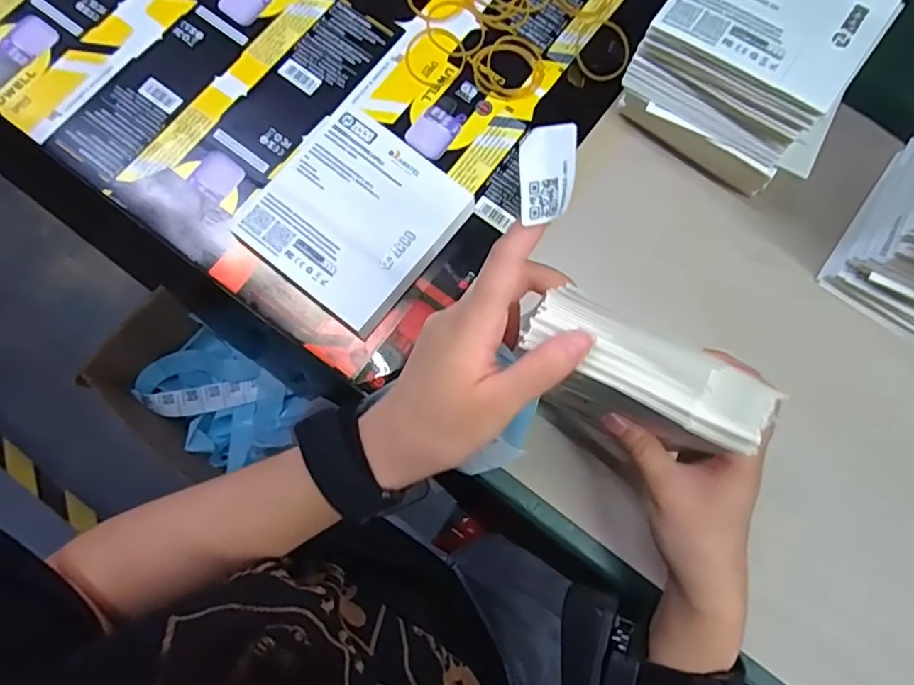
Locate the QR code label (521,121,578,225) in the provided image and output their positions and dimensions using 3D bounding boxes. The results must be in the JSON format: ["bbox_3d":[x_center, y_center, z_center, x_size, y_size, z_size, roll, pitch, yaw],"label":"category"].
[{"bbox_3d":[0.039,-0.071,0.234,0.029,0.004,0.038,-17,117,-26],"label":"QR code label"}]

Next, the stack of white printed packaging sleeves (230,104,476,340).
[{"bbox_3d":[-0.069,-0.085,0.378,0.117,0.020,0.120,39,81,5],"label":"stack of white printed packaging sleeves"}]

